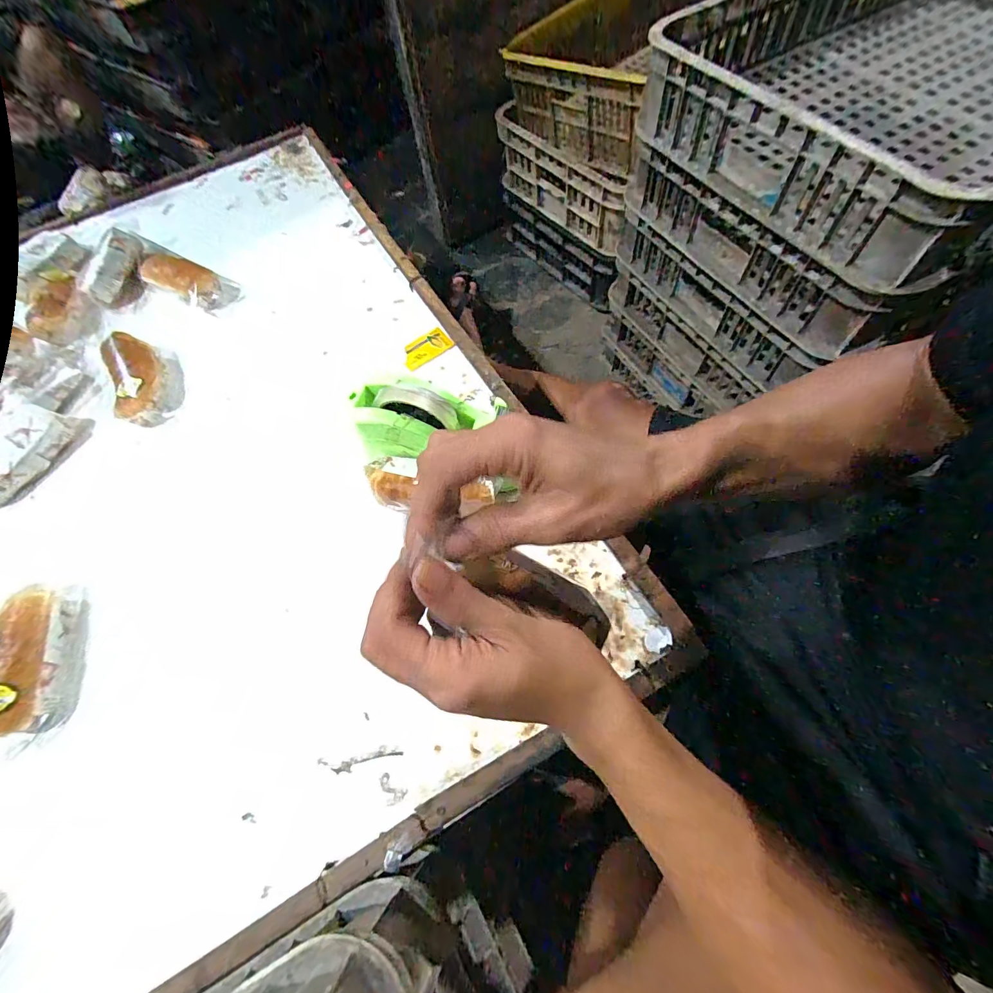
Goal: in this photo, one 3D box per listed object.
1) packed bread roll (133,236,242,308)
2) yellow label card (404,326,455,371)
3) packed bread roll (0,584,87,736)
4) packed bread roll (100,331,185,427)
[{"bbox_3d":[-0.514,-0.358,0.685,0.214,0.040,0.081,27,69,15],"label":"packed bread roll"},{"bbox_3d":[-0.101,-0.211,0.606,0.072,0.004,0.048,-36,64,-7],"label":"yellow label card"},{"bbox_3d":[-0.476,0.158,0.440,0.053,0.055,0.157,-18,65,-5],"label":"packed bread roll"},{"bbox_3d":[-0.497,-0.170,0.596,0.085,0.041,0.161,-32,67,-11],"label":"packed bread roll"}]

